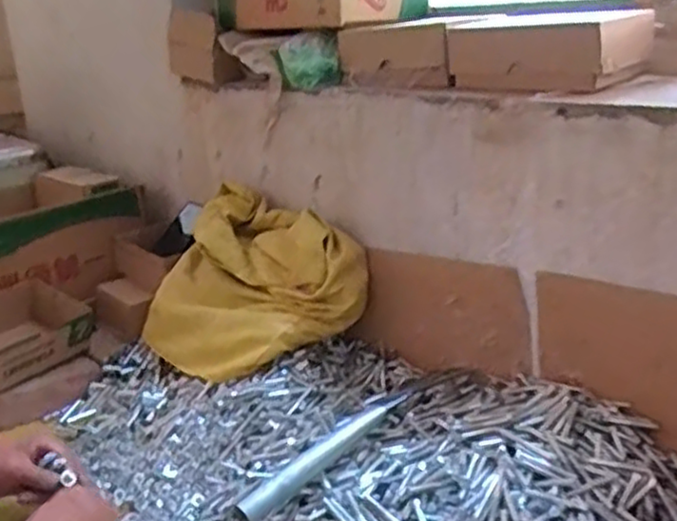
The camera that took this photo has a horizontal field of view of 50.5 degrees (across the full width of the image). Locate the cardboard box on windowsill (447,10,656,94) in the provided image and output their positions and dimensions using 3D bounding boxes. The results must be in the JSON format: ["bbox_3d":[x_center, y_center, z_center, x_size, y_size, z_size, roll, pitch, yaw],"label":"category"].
[{"bbox_3d":[0.228,-0.231,0.791,0.190,0.070,0.111,15,27,42],"label":"cardboard box on windowsill"}]

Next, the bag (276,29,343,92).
[{"bbox_3d":[-0.039,-0.262,0.946,0.085,0.069,0.043,-3,19,0],"label":"bag"}]

